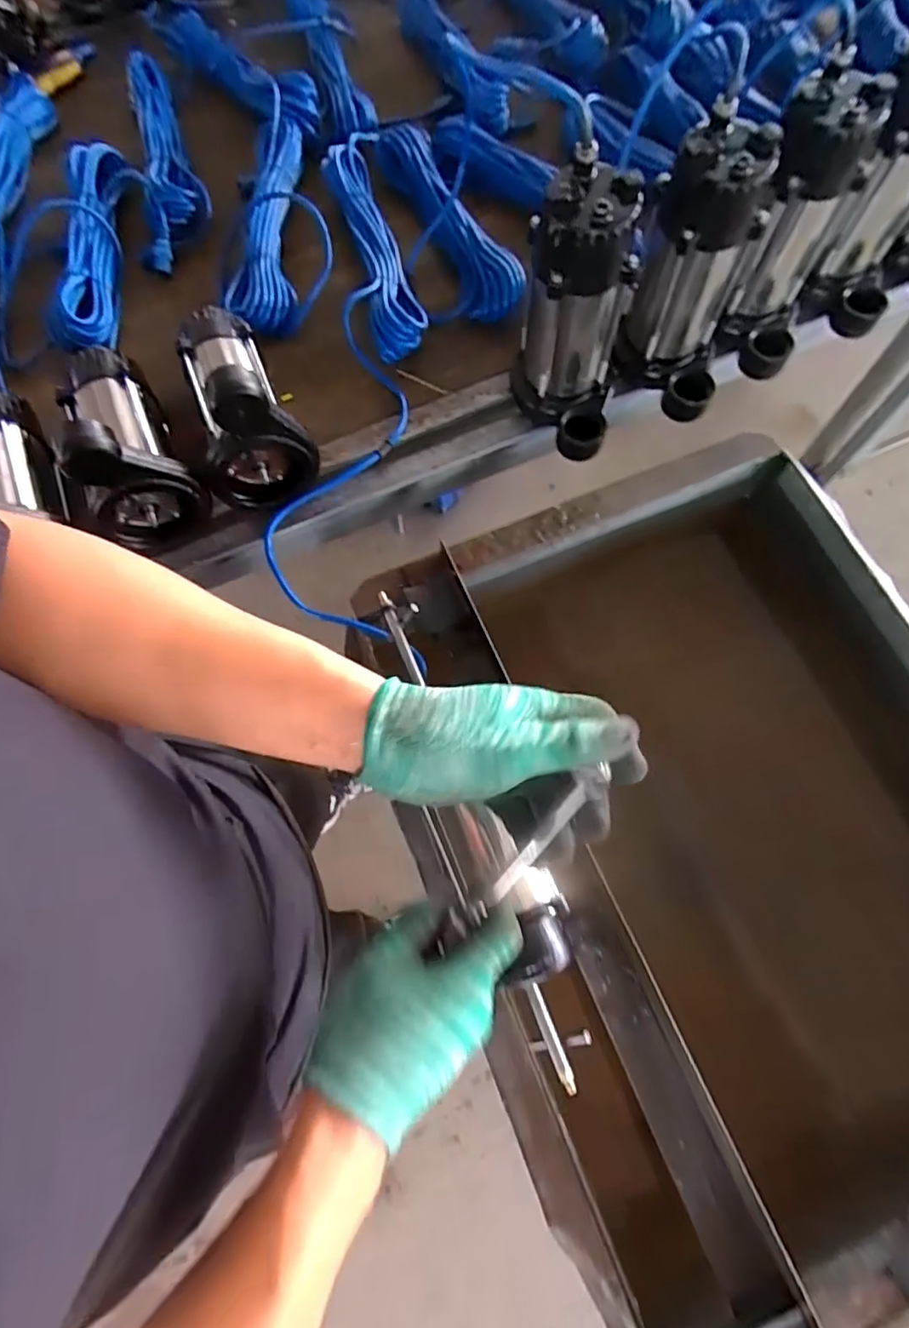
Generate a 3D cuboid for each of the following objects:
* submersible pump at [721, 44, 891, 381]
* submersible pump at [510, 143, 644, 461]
[{"bbox_3d":[0.362,-0.460,0.624,0.108,0.224,0.132,16,73,7],"label":"submersible pump"},{"bbox_3d":[0.121,-0.343,0.599,0.116,0.230,0.135,8,72,5],"label":"submersible pump"}]

